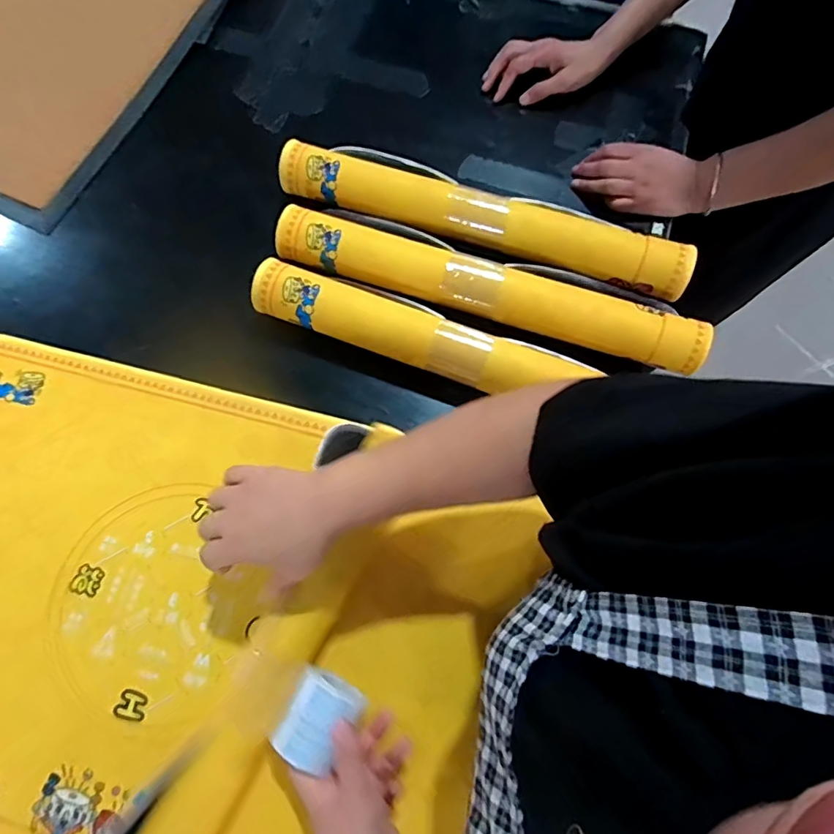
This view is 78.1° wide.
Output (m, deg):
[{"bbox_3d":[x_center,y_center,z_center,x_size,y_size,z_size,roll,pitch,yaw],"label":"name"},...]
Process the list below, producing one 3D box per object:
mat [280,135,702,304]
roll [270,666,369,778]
[{"bbox_3d":[0.077,-0.240,0.622,0.487,0.059,0.079,20,74,5],"label":"mat"},{"bbox_3d":[-0.087,0.269,0.460,0.059,0.050,0.066,27,75,7],"label":"roll"}]

